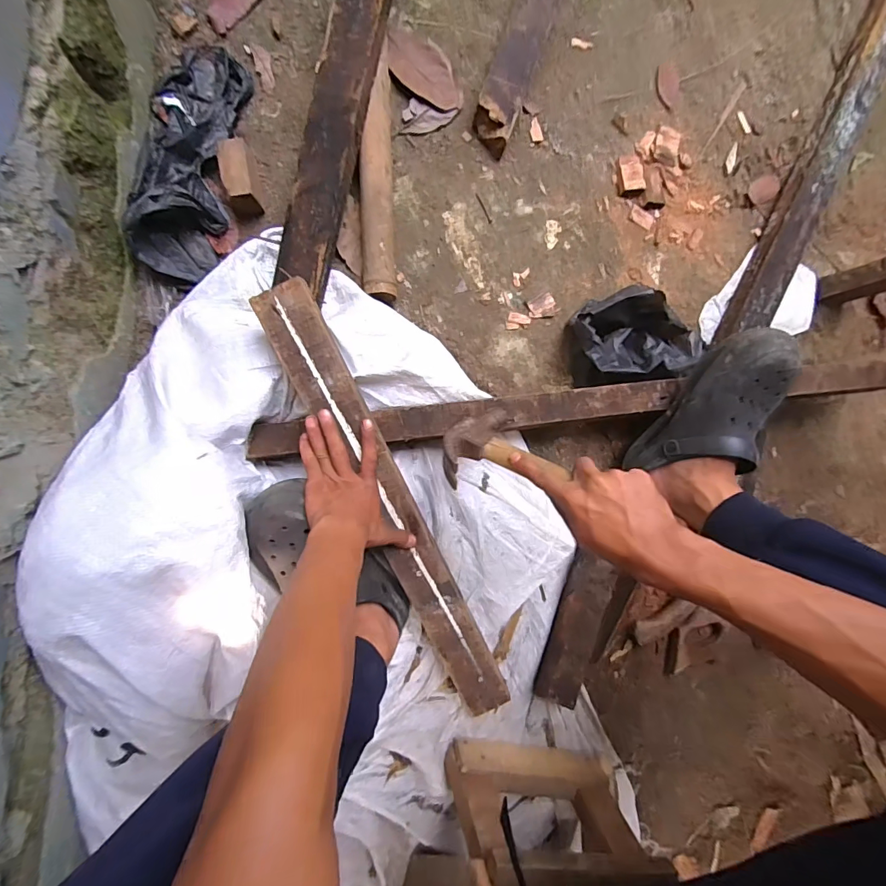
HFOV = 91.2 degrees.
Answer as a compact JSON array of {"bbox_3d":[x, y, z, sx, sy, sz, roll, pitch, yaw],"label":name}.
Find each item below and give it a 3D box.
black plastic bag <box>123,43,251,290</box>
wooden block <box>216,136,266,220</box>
[{"bbox_3d":[-0.335,-0.378,0.560,0.108,0.081,0.323,9,91,-7],"label":"black plastic bag"},{"bbox_3d":[-0.269,-0.353,0.580,0.041,0.046,0.084,-11,93,-6],"label":"wooden block"}]

